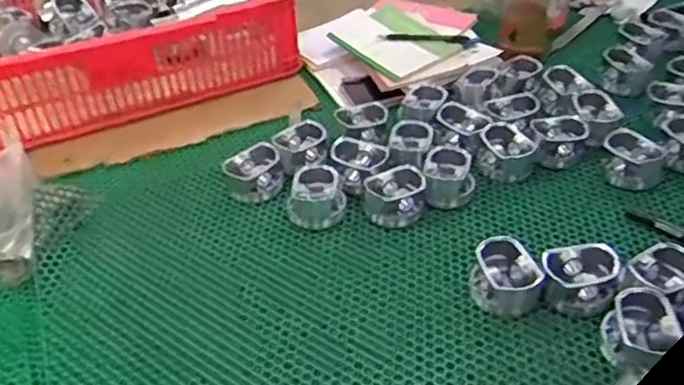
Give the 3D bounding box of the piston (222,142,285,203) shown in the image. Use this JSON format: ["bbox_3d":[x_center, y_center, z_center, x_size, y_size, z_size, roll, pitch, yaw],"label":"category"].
[{"bbox_3d":[-0.119,-0.027,0.886,0.076,0.047,0.076,-11,40,-8],"label":"piston"}]

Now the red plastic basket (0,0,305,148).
[{"bbox_3d":[-0.425,-0.282,1.136,0.595,0.149,0.445,-21,42,-19],"label":"red plastic basket"}]

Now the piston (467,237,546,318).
[{"bbox_3d":[0.175,0.092,0.717,0.063,0.048,0.075,-14,40,-11],"label":"piston"}]

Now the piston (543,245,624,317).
[{"bbox_3d":[0.257,0.091,0.705,0.080,0.046,0.067,7,41,13],"label":"piston"}]

